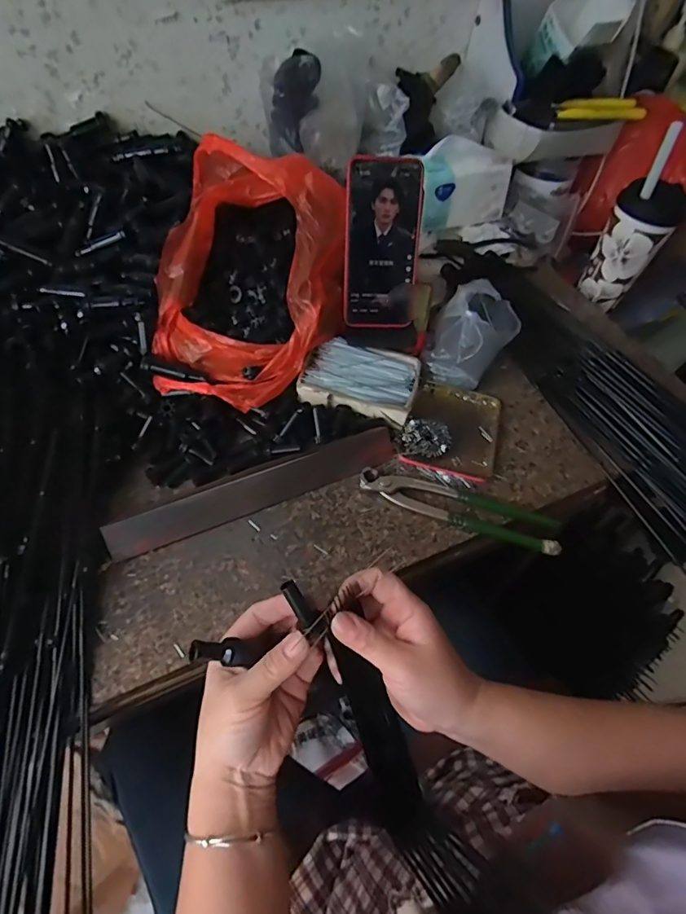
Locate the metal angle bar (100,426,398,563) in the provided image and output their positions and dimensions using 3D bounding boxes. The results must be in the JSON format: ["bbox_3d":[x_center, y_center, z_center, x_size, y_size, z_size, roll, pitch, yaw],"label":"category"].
[{"bbox_3d":[-0.079,0.030,0.460,0.282,0.026,0.031,-20,61,-17],"label":"metal angle bar"}]

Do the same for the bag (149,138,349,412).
[{"bbox_3d":[-0.095,-0.201,0.506,0.190,0.139,0.260,9,56,1],"label":"bag"}]

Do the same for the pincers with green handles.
[{"bbox_3d":[0.114,0.047,0.471,0.195,0.018,0.044,20,57,8],"label":"pincers with green handles"}]

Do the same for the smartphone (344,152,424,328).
[{"bbox_3d":[0.042,-0.223,0.500,0.075,0.162,0.015,-1,27,-6],"label":"smartphone"}]

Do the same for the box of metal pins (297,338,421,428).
[{"bbox_3d":[0.019,-0.087,0.531,0.122,0.024,0.086,14,57,4],"label":"box of metal pins"}]

